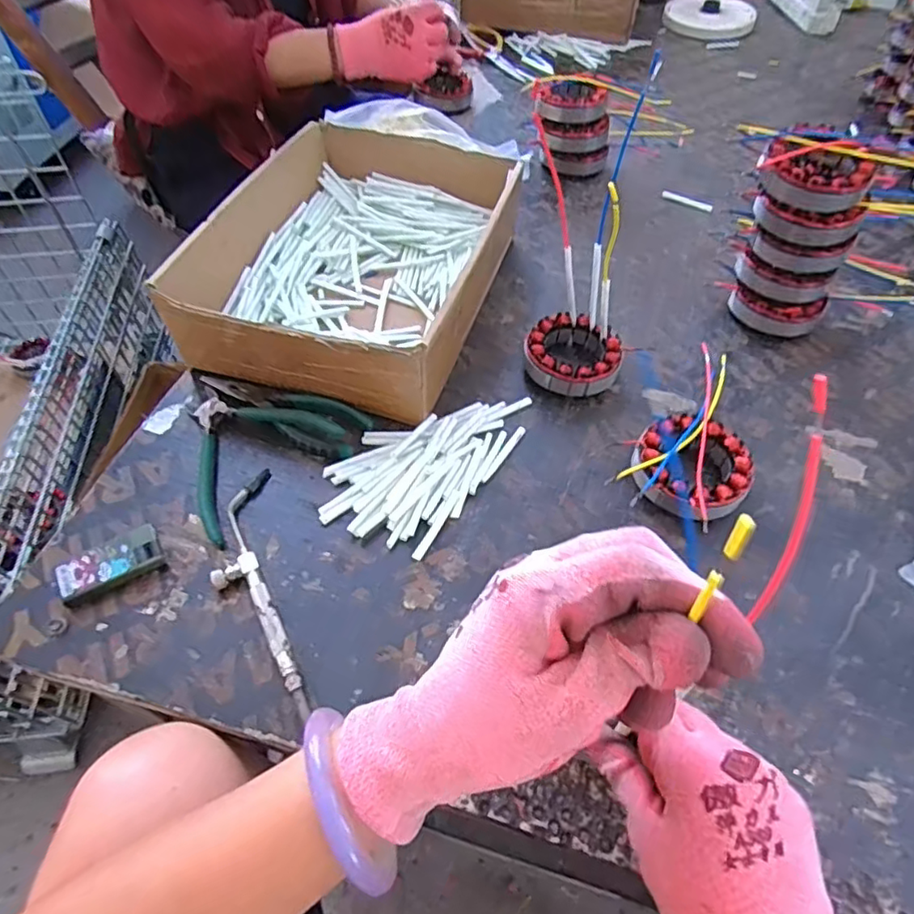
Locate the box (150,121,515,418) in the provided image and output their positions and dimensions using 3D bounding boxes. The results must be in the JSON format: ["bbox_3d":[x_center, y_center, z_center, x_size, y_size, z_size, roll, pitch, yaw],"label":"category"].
[{"bbox_3d":[-0.087,-0.200,0.578,0.243,0.087,0.332,15,55,11],"label":"box"}]

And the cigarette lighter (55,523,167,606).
[{"bbox_3d":[-0.247,0.076,0.422,0.067,0.013,0.035,-28,59,-19],"label":"cigarette lighter"}]

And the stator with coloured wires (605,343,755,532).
[{"bbox_3d":[0.202,-0.008,0.478,0.087,0.035,0.157,35,61,23],"label":"stator with coloured wires"}]

